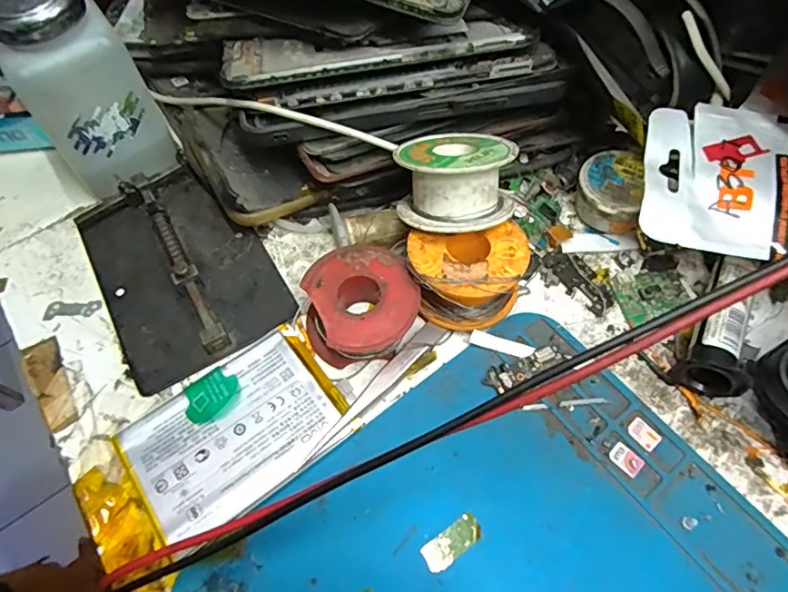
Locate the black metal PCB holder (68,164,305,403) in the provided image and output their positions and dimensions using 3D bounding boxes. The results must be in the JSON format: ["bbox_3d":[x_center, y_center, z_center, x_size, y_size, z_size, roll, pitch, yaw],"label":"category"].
[{"bbox_3d":[-0.107,-0.016,0.260,0.078,0.013,0.115,-30,64,-14],"label":"black metal PCB holder"}]

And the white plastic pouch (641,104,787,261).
[{"bbox_3d":[0.169,-0.048,0.227,0.110,0.021,0.070,15,62,10],"label":"white plastic pouch"}]

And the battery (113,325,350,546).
[{"bbox_3d":[-0.066,0.055,0.219,0.083,0.005,0.059,-35,65,-17],"label":"battery"}]

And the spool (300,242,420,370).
[{"bbox_3d":[-0.015,0.004,0.236,0.051,0.022,0.051,-1,61,1],"label":"spool"}]

